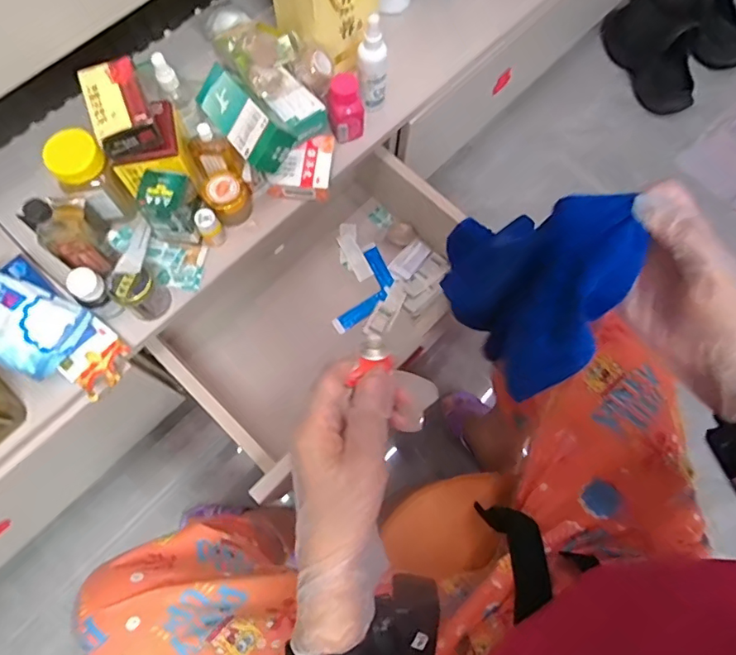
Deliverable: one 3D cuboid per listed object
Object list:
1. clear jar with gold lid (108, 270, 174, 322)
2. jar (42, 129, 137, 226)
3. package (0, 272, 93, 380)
[{"bbox_3d":[-0.262,-0.037,0.595,0.041,0.071,0.049,42,75,11],"label":"clear jar with gold lid"},{"bbox_3d":[-0.319,-0.169,0.592,0.056,0.105,0.052,1,72,-2],"label":"jar"},{"bbox_3d":[-0.392,-0.008,0.565,0.138,0.029,0.088,25,73,6],"label":"package"}]

